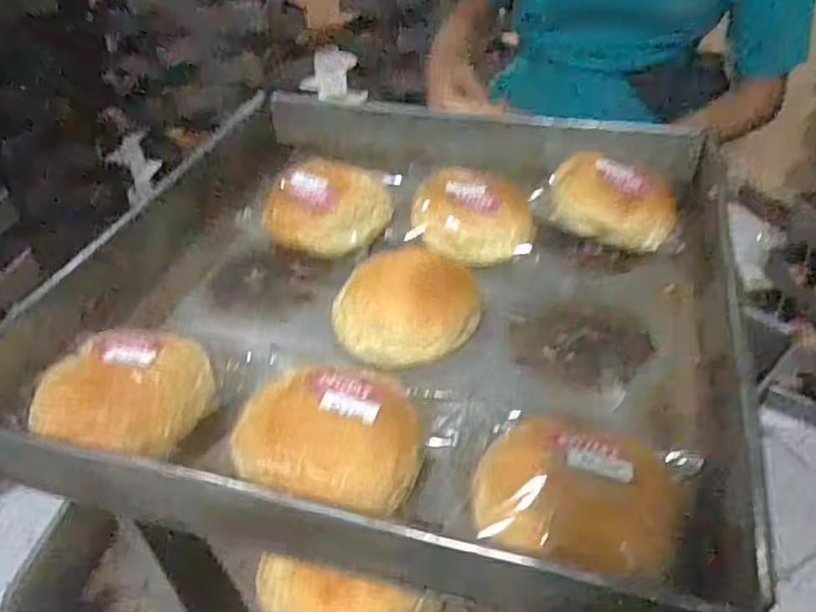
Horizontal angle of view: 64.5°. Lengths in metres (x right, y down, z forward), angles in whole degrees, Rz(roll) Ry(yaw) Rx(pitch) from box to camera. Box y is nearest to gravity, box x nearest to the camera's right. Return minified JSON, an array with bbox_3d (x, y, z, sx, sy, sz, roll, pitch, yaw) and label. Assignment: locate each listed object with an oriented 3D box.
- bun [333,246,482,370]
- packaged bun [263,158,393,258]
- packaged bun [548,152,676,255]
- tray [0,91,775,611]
[{"bbox_3d":[-0.002,-0.003,0.441,0.104,0.040,0.081,0,41,3],"label":"bun"},{"bbox_3d":[-0.063,-0.078,0.502,0.092,0.040,0.070,1,41,4],"label":"packaged bun"},{"bbox_3d":[0.159,-0.081,0.505,0.096,0.047,0.057,10,42,14],"label":"packaged bun"},{"bbox_3d":[0.008,-0.018,0.451,0.396,0.065,0.384,7,41,11],"label":"tray"}]

